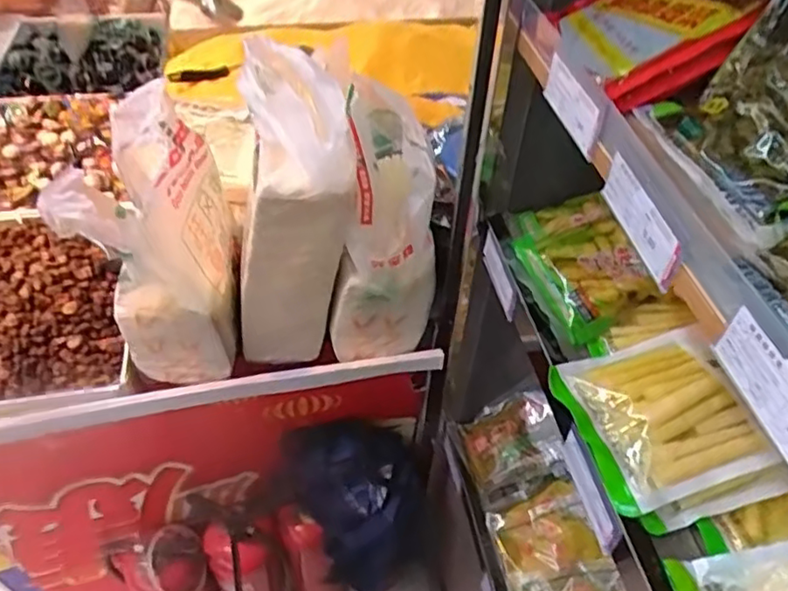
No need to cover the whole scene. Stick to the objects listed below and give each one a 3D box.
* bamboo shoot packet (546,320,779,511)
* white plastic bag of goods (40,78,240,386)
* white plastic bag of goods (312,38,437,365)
[{"bbox_3d":[0.234,0.100,0.549,0.153,0.028,0.145,-12,49,-13],"label":"bamboo shoot packet"},{"bbox_3d":[-0.322,-0.076,0.879,0.166,0.367,0.229,-2,48,-5],"label":"white plastic bag of goods"},{"bbox_3d":[-0.028,-0.097,0.938,0.137,0.340,0.307,-6,48,-8],"label":"white plastic bag of goods"}]

